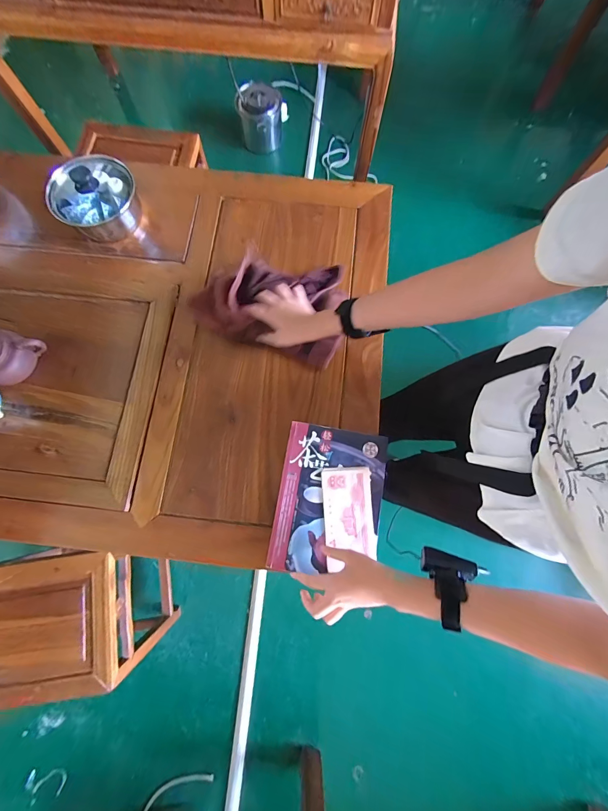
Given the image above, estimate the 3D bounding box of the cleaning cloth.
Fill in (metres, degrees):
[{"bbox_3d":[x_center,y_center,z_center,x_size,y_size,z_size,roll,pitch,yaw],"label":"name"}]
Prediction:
[{"bbox_3d":[-0.055,-0.206,0.606,0.271,0.060,0.197,16,77,3],"label":"cleaning cloth"}]

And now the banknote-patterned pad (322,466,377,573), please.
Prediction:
[{"bbox_3d":[0.074,0.180,0.523,0.082,0.019,0.154,-3,77,-1],"label":"banknote-patterned pad"}]

